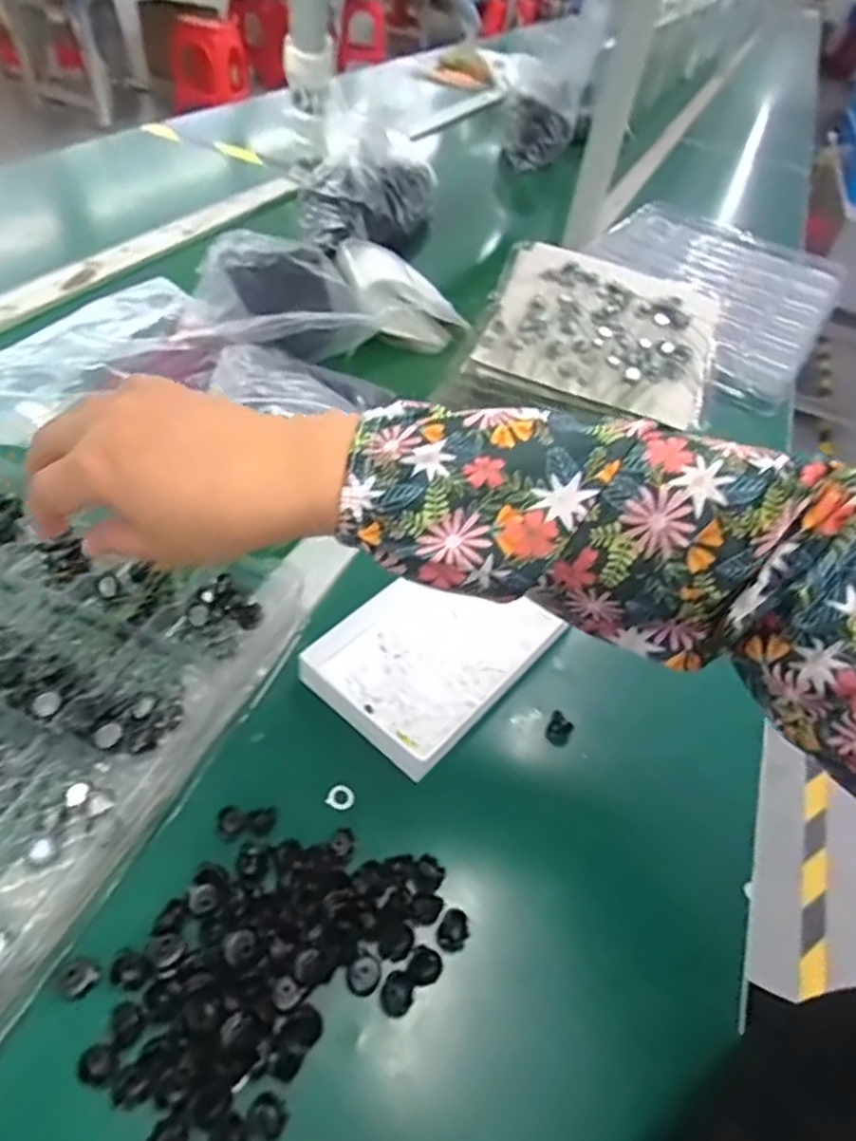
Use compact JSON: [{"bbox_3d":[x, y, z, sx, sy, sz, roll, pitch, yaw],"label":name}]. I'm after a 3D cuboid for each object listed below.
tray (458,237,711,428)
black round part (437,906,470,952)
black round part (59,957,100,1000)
[{"bbox_3d":[0.152,-0.217,0.578,0.195,0.019,0.183,17,63,6],"label":"tray"},{"bbox_3d":[0.012,0.173,0.313,0.014,0.007,0.019,28,50,16],"label":"black round part"},{"bbox_3d":[-0.152,0.177,0.283,0.014,0.007,0.015,5,47,-5],"label":"black round part"}]

